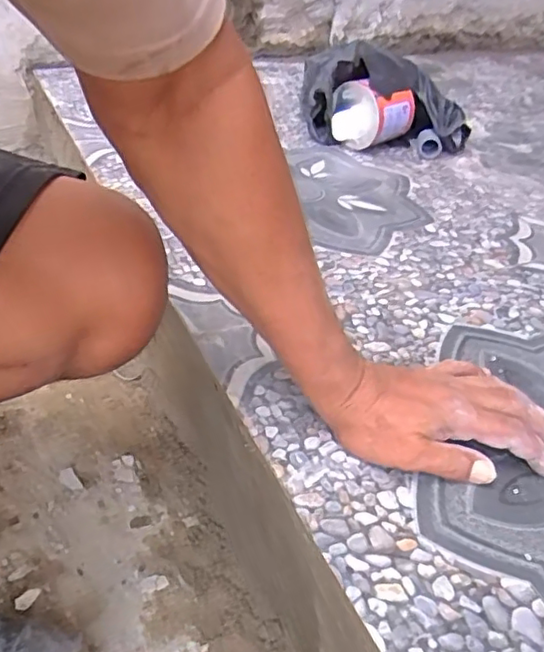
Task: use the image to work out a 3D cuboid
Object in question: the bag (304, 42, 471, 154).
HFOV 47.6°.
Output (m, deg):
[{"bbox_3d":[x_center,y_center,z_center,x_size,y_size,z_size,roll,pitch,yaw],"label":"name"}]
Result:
[{"bbox_3d":[0.179,-0.348,0.963,0.255,0.137,0.109,14,38,12],"label":"bag"}]

